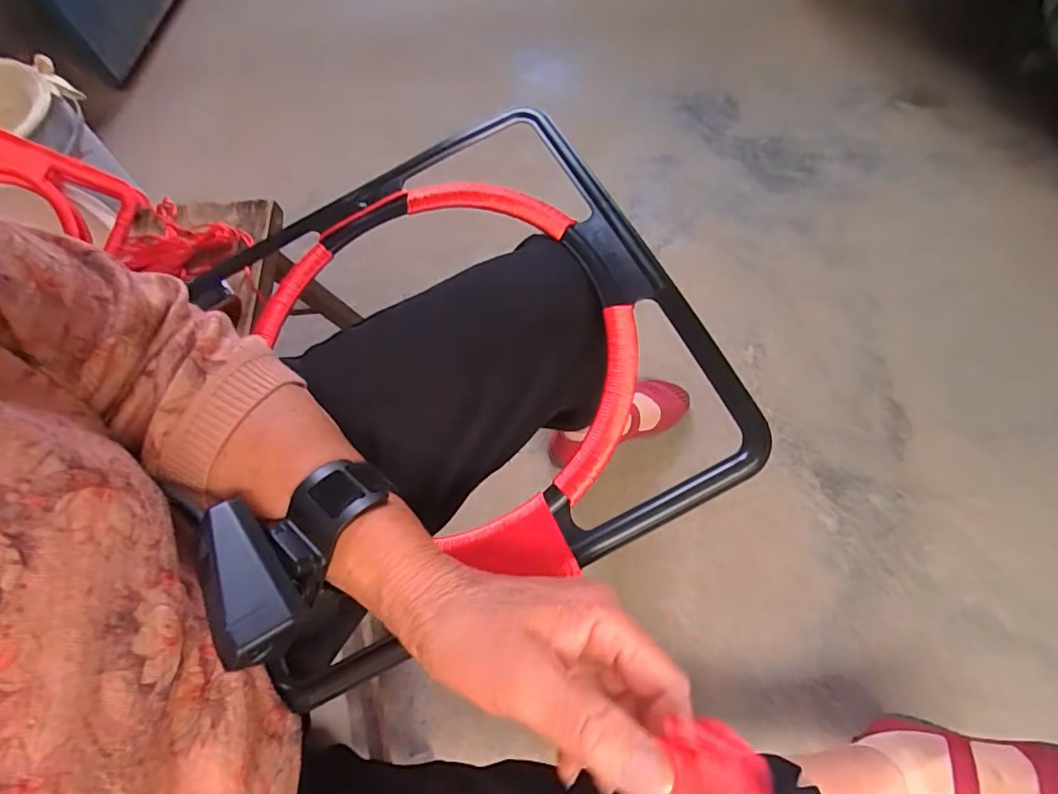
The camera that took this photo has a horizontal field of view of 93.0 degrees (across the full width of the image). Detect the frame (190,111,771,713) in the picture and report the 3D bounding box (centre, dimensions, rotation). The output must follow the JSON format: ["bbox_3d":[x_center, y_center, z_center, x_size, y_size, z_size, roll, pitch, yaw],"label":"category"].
[{"bbox_3d":[-0.052,-0.033,0.353,0.292,0.085,0.336,-22,69,-8],"label":"frame"}]

